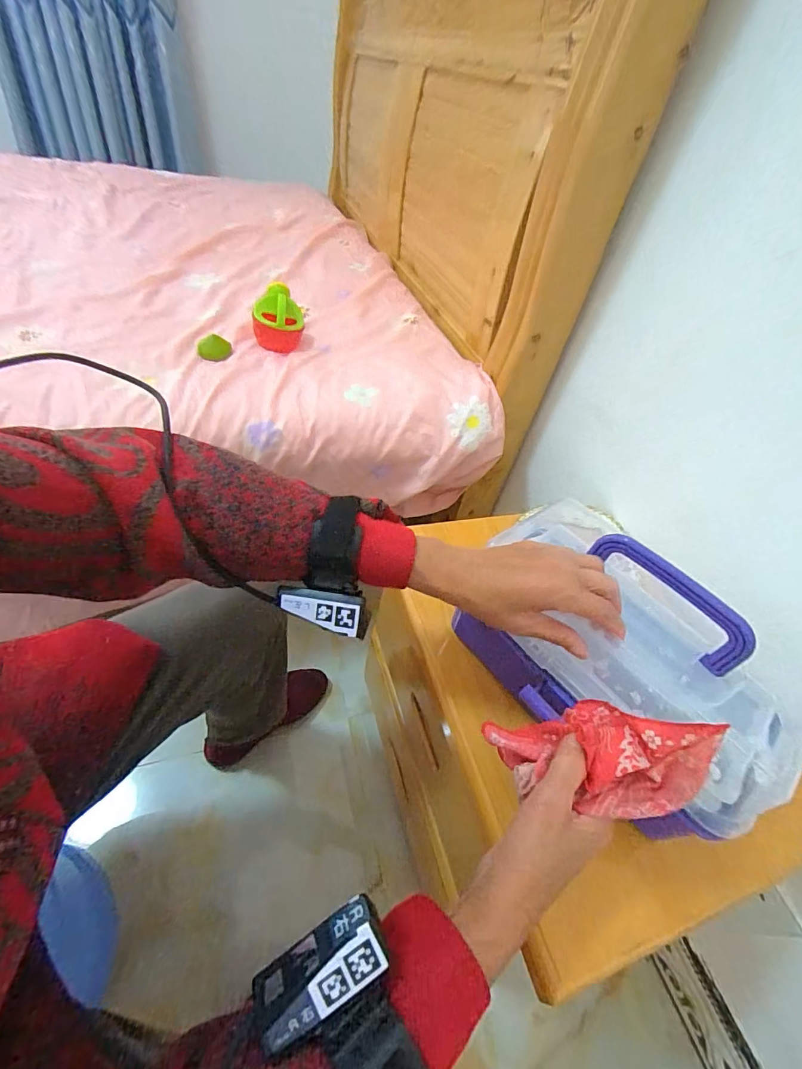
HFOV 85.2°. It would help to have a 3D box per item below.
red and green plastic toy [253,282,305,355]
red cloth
[{"bbox_3d":[-0.205,-0.359,0.729,0.081,0.075,0.074,6,47,-7],"label":"red and green plastic toy"},{"bbox_3d":[0.128,0.142,0.290,0.136,0.035,0.067,-10,41,25],"label":"red cloth"}]

